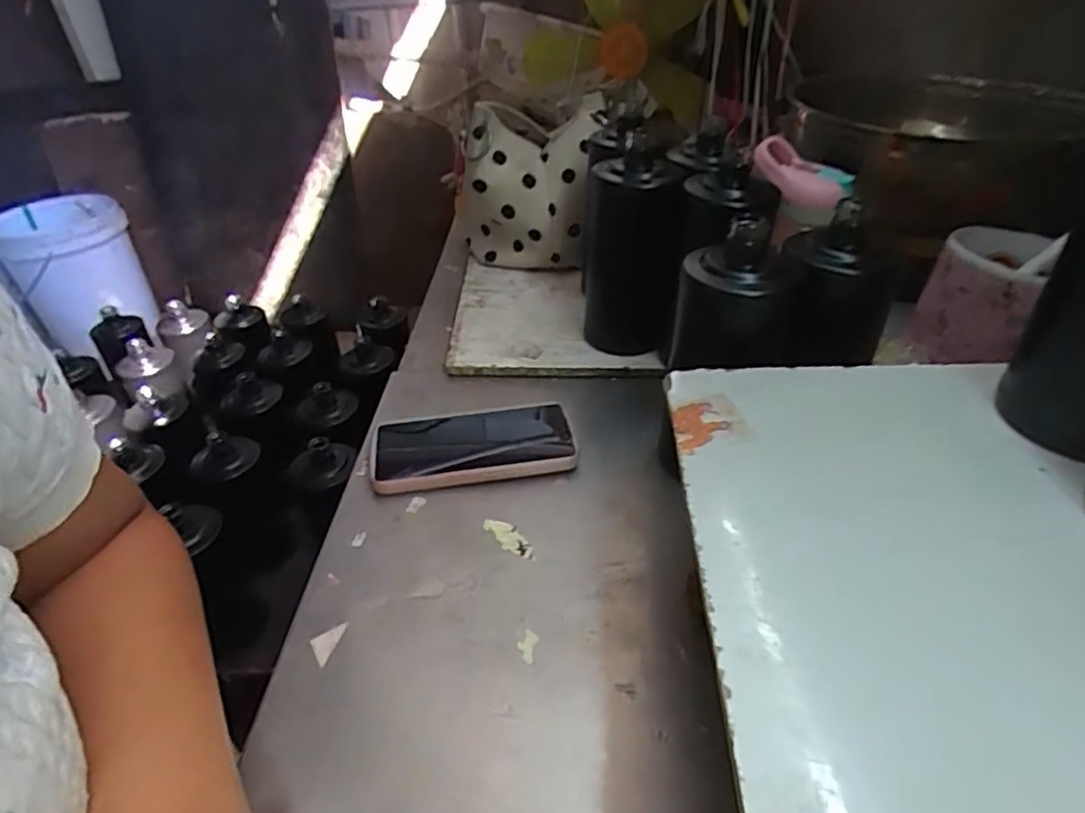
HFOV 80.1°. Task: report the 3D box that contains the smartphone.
[{"bbox_3d":[-0.058,0.033,0.532,0.163,0.018,0.077,-8,37,-6],"label":"smartphone"}]

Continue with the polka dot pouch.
[{"bbox_3d":[-0.016,-0.248,0.739,0.163,0.167,0.087,-3,38,-1],"label":"polka dot pouch"}]

